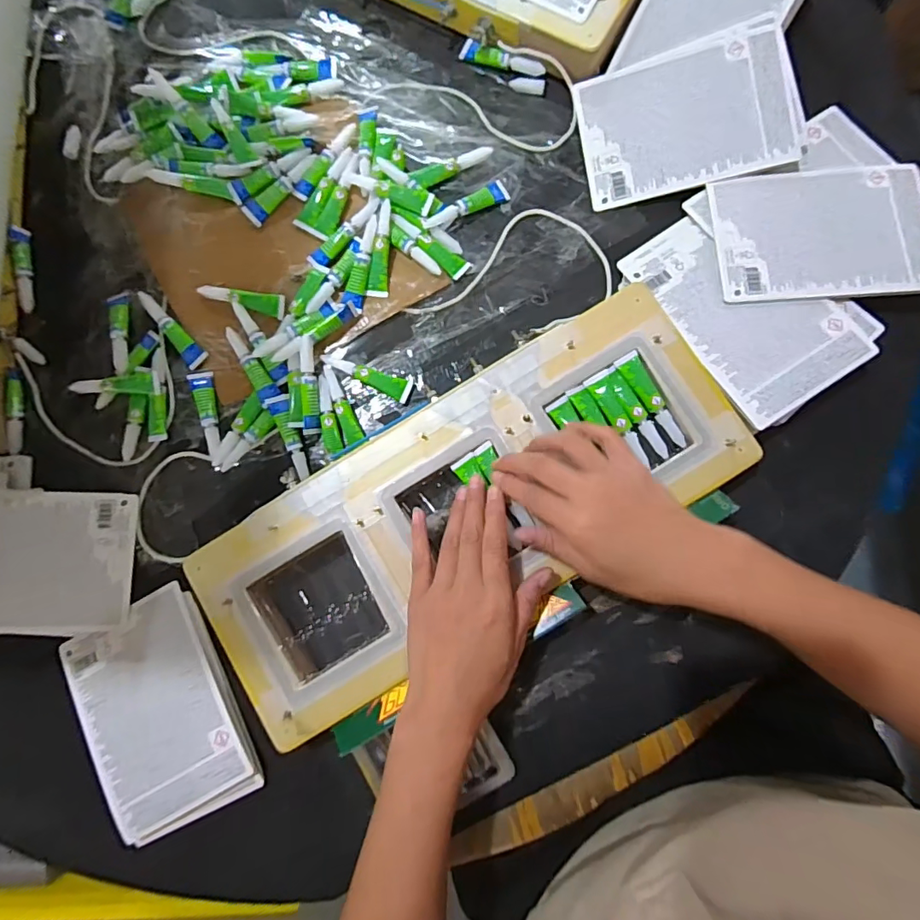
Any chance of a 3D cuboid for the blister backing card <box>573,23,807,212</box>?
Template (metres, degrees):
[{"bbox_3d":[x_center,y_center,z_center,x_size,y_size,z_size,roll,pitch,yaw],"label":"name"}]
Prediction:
[{"bbox_3d":[0.195,-0.293,0.434,0.174,0.007,0.115,-10,90,11],"label":"blister backing card"}]

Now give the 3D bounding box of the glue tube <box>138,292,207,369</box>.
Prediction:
[{"bbox_3d":[-0.261,-0.119,0.454,0.018,0.011,0.086,-43,81,-1],"label":"glue tube"}]

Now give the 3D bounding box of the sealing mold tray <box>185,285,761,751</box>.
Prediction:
[{"bbox_3d":[0.007,0.037,0.397,0.423,0.028,0.166,-32,81,0],"label":"sealing mold tray"}]

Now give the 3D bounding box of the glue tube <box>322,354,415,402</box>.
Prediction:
[{"bbox_3d":[-0.079,-0.076,0.436,0.080,0.011,0.020,27,86,8],"label":"glue tube"}]

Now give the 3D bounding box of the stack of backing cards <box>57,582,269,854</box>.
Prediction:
[{"bbox_3d":[-0.248,0.207,0.415,0.118,0.016,0.175,-27,81,1],"label":"stack of backing cards"}]

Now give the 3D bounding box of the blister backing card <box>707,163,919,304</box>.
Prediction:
[{"bbox_3d":[0.296,-0.187,0.413,0.167,0.005,0.117,-2,78,3],"label":"blister backing card"}]

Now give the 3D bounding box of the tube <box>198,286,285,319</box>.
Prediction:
[{"bbox_3d":[-0.195,-0.142,0.448,0.081,0.014,0.018,10,84,6],"label":"tube"}]

